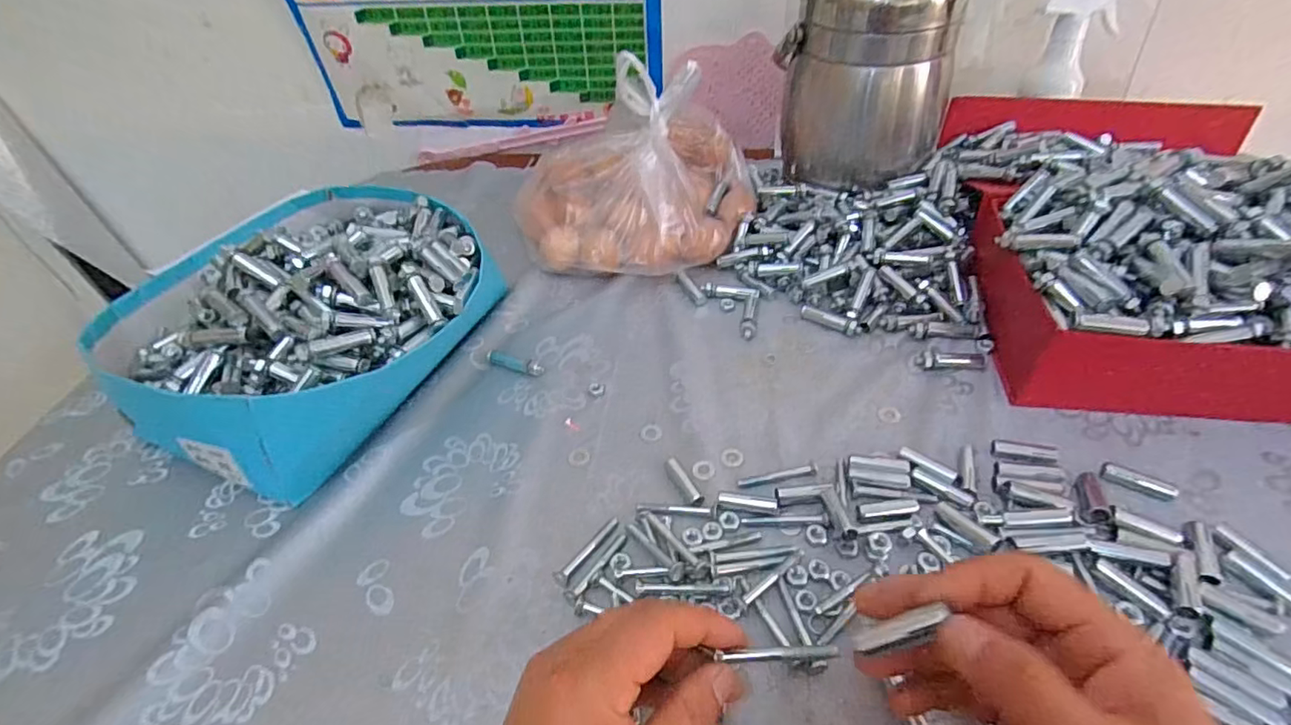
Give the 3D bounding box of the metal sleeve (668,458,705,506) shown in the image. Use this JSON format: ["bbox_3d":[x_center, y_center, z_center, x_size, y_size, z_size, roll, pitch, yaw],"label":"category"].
[{"bbox_3d":[0.027,0.084,0.406,0.009,0.009,0.039,-25,48,-19],"label":"metal sleeve"}]

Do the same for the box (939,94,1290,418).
[{"bbox_3d":[0.448,-0.132,0.505,0.296,0.125,0.383,5,45,10],"label":"box"}]

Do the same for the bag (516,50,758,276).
[{"bbox_3d":[-0.012,-0.190,0.585,0.241,0.161,0.171,1,45,7],"label":"bag"}]

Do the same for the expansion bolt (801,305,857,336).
[{"bbox_3d":[0.164,-0.039,0.516,0.054,0.013,0.014,27,53,29],"label":"expansion bolt"}]

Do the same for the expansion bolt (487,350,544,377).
[{"bbox_3d":[-0.116,0.000,0.509,0.060,0.008,0.014,17,48,21],"label":"expansion bolt"}]

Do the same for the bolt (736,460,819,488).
[{"bbox_3d":[0.094,0.080,0.407,0.058,0.006,0.009,-9,45,-4],"label":"bolt"}]

